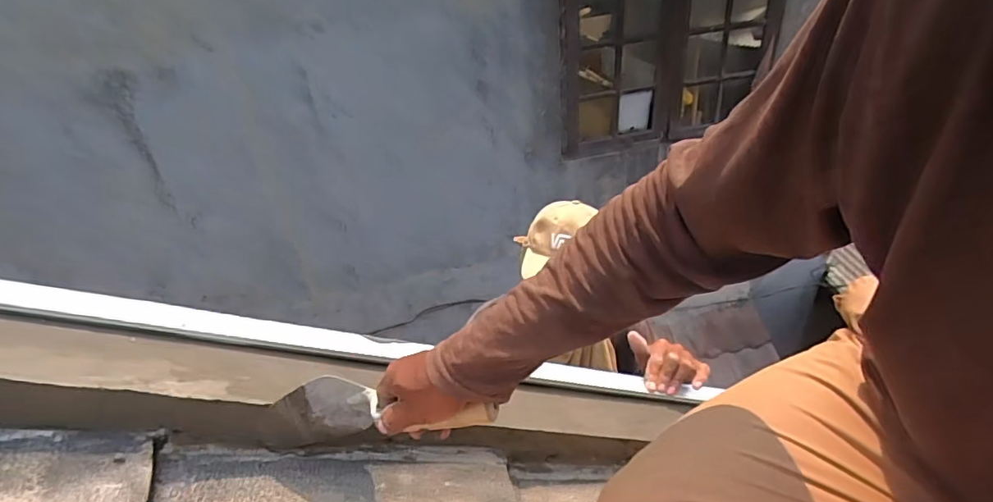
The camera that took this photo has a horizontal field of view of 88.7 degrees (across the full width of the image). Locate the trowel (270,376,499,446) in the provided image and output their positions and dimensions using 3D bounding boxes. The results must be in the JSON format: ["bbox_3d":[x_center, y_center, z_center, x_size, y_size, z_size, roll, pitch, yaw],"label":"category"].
[{"bbox_3d":[-0.129,0.160,0.518,0.273,0.088,0.040,-10,28,23],"label":"trowel"}]

